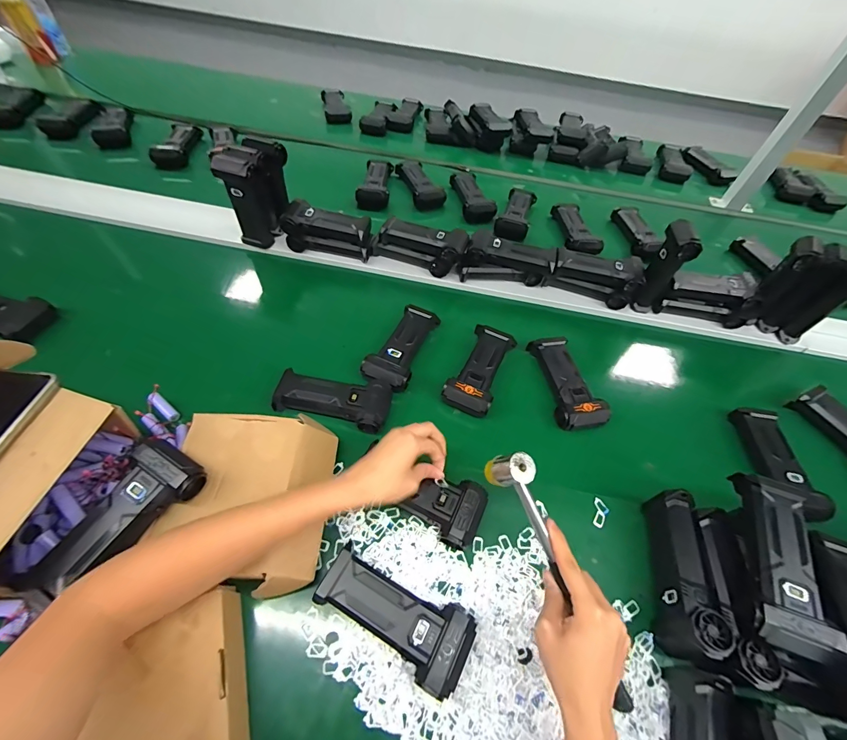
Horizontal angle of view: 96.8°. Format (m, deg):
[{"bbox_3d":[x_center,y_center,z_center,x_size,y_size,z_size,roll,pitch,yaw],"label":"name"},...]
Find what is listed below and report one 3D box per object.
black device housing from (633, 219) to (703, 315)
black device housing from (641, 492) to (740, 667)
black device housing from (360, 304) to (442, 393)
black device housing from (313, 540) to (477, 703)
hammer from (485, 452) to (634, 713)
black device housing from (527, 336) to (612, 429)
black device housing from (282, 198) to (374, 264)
[{"bbox_3d":[0.413,-0.175,0.647,0.052,0.144,0.062,25,56,12],"label":"black device housing"},{"bbox_3d":[0.280,0.216,0.405,0.047,0.066,0.158,14,55,5],"label":"black device housing"},{"bbox_3d":[-0.033,-0.037,0.594,0.072,0.033,0.165,24,56,12],"label":"black device housing"},{"bbox_3d":[-0.028,0.243,0.376,0.153,0.035,0.066,28,57,14],"label":"black device housing"},{"bbox_3d":[0.127,0.186,0.356,0.032,0.047,0.225,-20,73,-18],"label":"hammer"},{"bbox_3d":[0.218,0.016,0.579,0.068,0.034,0.159,-8,56,-10],"label":"black device housing"},{"bbox_3d":[-0.176,-0.255,0.701,0.160,0.071,0.054,8,54,0],"label":"black device housing"}]

